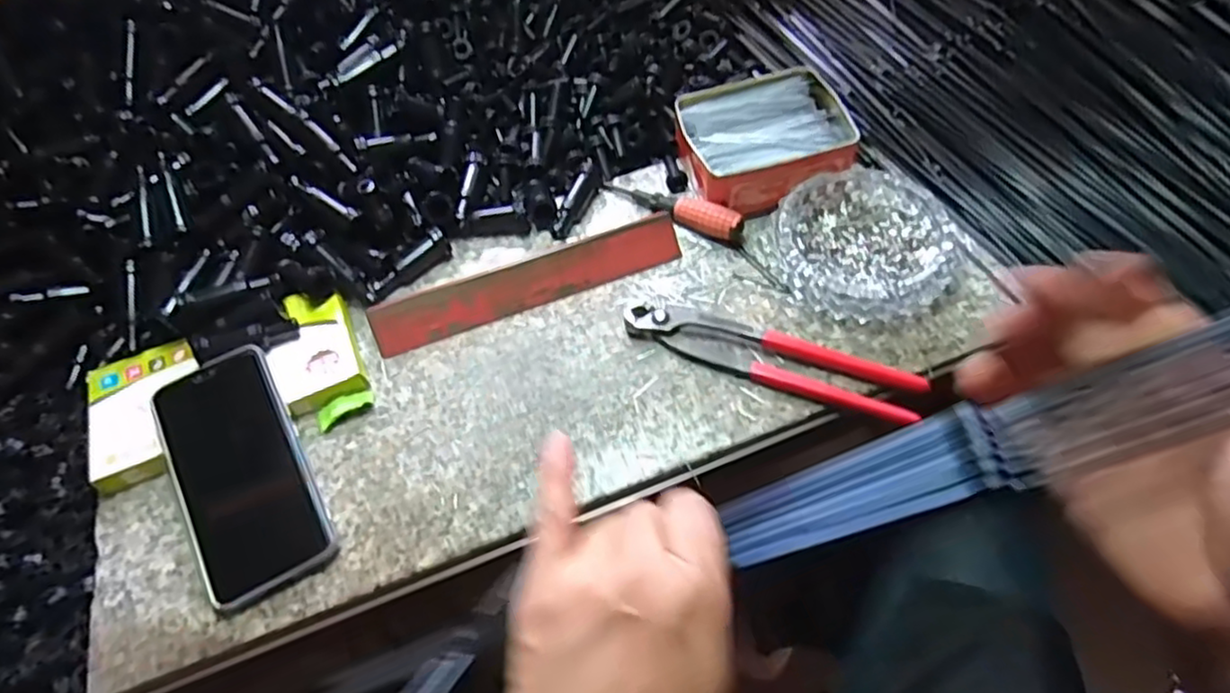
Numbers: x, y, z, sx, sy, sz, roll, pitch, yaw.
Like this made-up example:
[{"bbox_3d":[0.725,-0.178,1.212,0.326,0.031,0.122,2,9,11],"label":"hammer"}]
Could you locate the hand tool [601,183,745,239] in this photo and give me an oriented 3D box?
[{"bbox_3d":[0.040,-0.110,0.531,0.124,0.022,0.017,28,63,21],"label":"hand tool"}]

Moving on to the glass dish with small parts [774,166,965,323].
[{"bbox_3d":[0.175,-0.073,0.490,0.118,0.027,0.122,-2,56,4],"label":"glass dish with small parts"}]

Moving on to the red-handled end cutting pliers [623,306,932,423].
[{"bbox_3d":[0.102,0.002,0.456,0.194,0.018,0.045,19,60,17],"label":"red-handled end cutting pliers"}]

